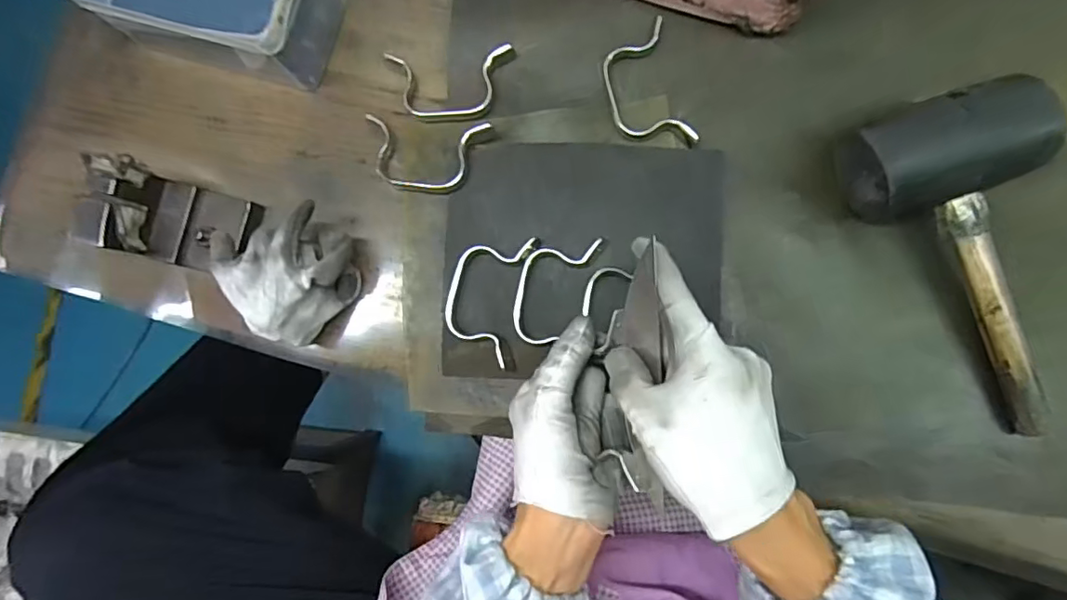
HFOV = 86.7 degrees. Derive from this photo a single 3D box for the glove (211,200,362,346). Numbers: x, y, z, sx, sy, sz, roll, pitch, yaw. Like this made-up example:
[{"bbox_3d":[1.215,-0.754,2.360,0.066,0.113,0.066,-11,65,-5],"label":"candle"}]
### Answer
[{"bbox_3d":[-0.177,-0.020,0.413,0.075,0.068,0.094,36,88,8],"label":"glove"}]

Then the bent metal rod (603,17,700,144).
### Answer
[{"bbox_3d":[0.084,-0.161,0.432,0.054,0.016,0.101,-14,83,3],"label":"bent metal rod"}]

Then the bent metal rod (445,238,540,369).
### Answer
[{"bbox_3d":[-0.034,-0.005,0.415,0.053,0.012,0.096,14,83,5],"label":"bent metal rod"}]

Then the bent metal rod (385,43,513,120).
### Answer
[{"bbox_3d":[-0.067,-0.172,0.446,0.100,0.017,0.051,-2,83,5],"label":"bent metal rod"}]

